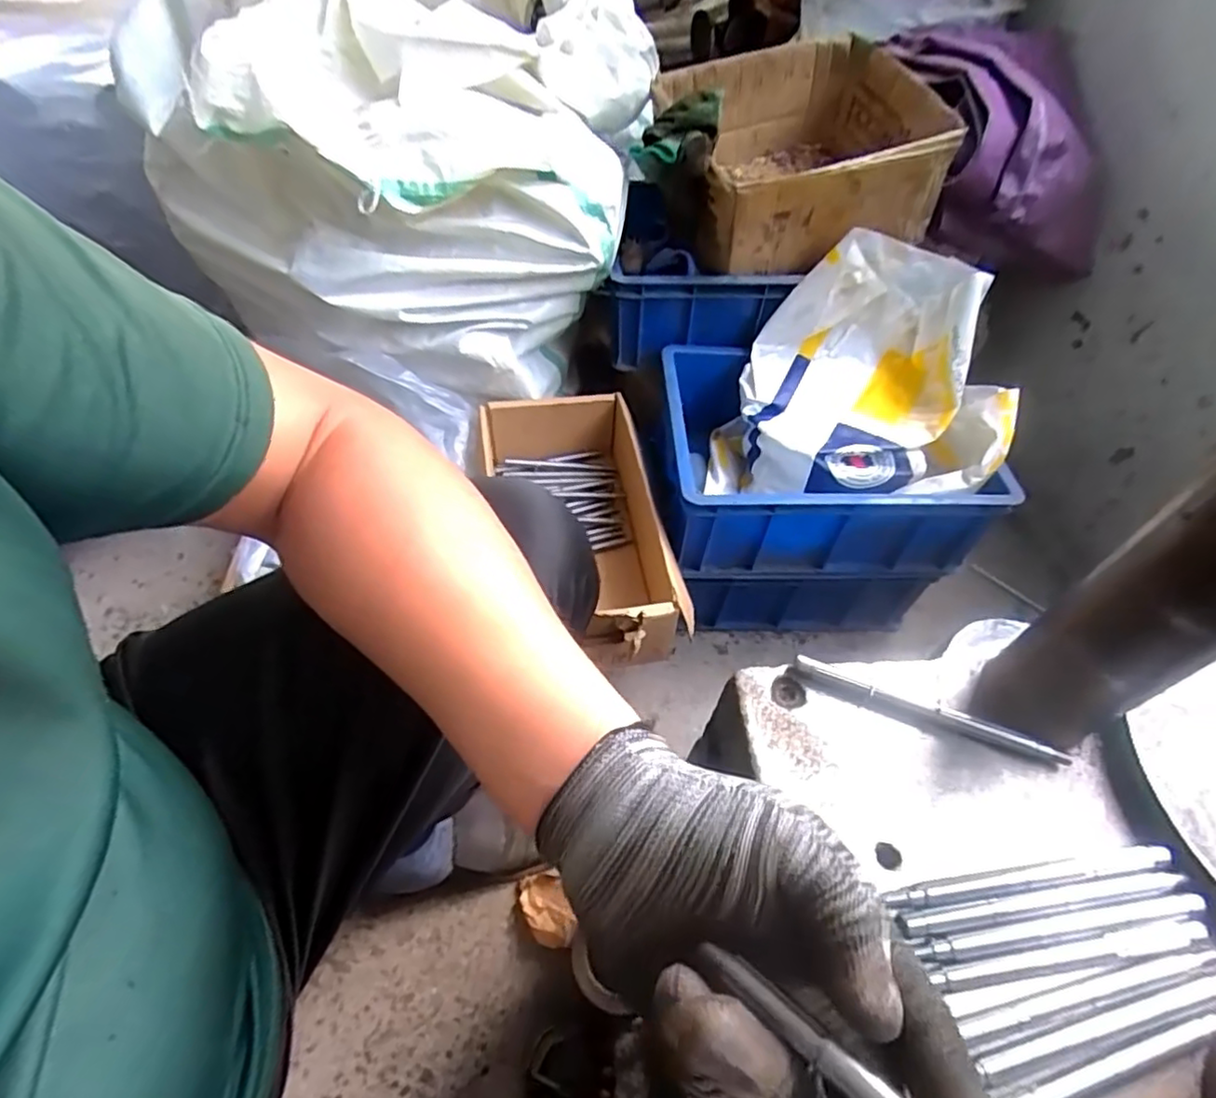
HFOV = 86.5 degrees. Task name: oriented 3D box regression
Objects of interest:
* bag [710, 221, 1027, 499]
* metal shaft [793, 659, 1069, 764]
[{"bbox_3d":[0.320,-0.191,0.809,0.319,0.238,0.304,21,54,11],"label":"bag"},{"bbox_3d":[0.197,0.098,0.398,0.162,0.009,0.010,20,54,11],"label":"metal shaft"}]

